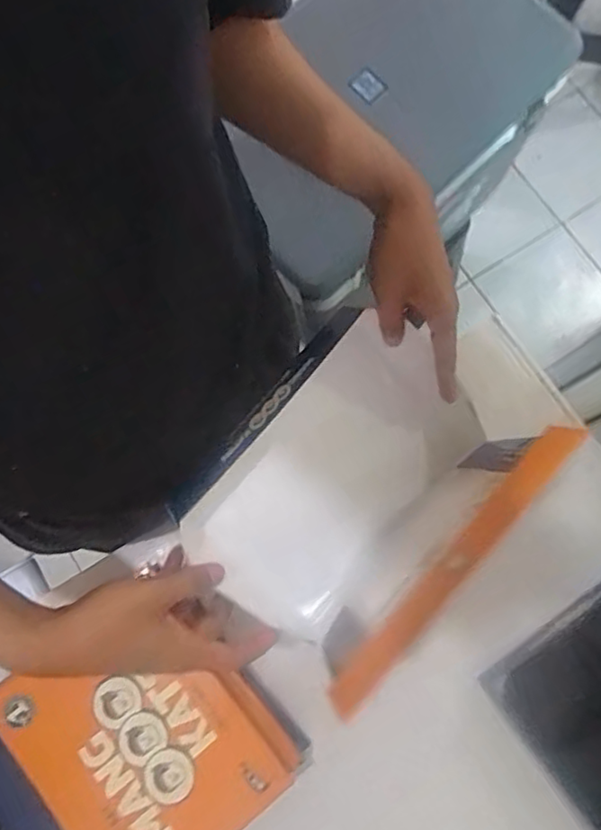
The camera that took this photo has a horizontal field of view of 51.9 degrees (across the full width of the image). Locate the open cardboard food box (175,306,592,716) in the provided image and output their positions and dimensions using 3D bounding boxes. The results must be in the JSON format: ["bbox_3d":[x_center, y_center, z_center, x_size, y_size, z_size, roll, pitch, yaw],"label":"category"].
[{"bbox_3d":[0.042,0.036,0.451,0.178,0.157,0.239,41,80,9],"label":"open cardboard food box"}]

